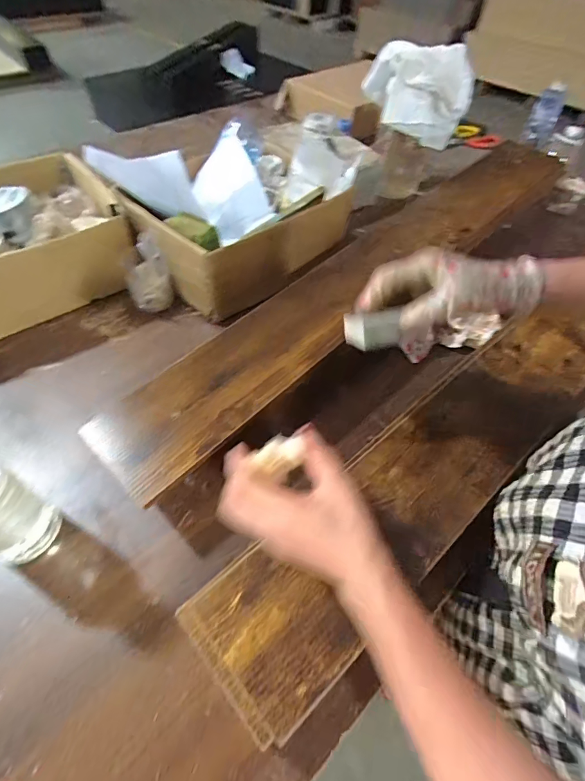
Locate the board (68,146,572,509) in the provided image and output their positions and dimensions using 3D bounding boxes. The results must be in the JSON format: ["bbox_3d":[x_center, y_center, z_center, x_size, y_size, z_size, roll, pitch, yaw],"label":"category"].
[{"bbox_3d":[0.139,-0.201,0.595,0.945,0.018,0.142,-39,67,-24],"label":"board"}]

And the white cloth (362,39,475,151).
[{"bbox_3d":[0.245,-0.588,0.773,0.206,0.150,0.097,13,54,7],"label":"white cloth"}]

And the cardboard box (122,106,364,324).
[{"bbox_3d":[-0.079,-0.298,0.670,0.329,0.158,0.241,-37,63,-26],"label":"cardboard box"}]

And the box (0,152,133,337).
[{"bbox_3d":[-0.454,-0.238,0.623,0.318,0.132,0.312,-31,60,-23],"label":"box"}]

